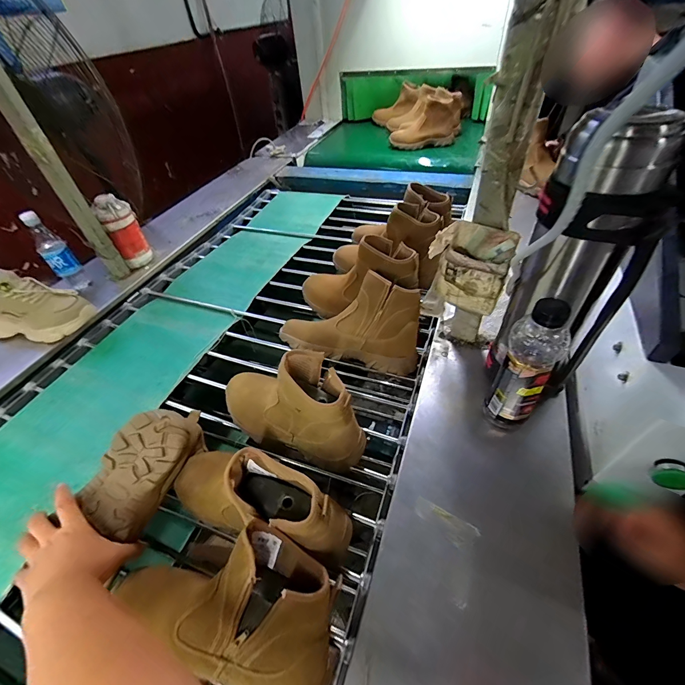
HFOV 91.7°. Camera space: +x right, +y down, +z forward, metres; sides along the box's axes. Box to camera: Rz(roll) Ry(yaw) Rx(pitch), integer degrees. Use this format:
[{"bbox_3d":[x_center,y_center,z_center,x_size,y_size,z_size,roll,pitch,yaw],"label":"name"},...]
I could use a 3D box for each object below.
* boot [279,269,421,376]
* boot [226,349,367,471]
[{"bbox_3d":[0.030,-0.051,0.697,0.272,0.176,0.103,11,6,13],"label":"boot"},{"bbox_3d":[-0.089,0.091,0.540,0.263,0.145,0.106,16,52,18],"label":"boot"}]

